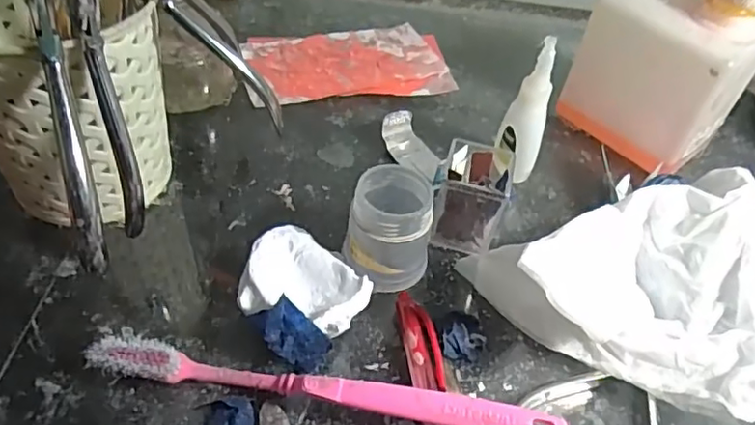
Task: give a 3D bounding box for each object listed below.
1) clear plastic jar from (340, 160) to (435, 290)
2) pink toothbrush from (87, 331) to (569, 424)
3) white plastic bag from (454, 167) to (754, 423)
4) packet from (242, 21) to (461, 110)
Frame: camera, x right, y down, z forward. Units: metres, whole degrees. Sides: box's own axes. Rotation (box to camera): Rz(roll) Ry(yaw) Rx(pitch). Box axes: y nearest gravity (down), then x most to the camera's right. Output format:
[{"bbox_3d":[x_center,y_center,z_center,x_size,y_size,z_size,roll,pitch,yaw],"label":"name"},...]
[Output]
[{"bbox_3d":[0.007,0.008,0.301,0.040,0.049,0.040,4,46,-4],"label":"clear plastic jar"},{"bbox_3d":[-0.022,0.076,0.251,0.194,0.020,0.015,9,46,1],"label":"pink toothbrush"},{"bbox_3d":[0.127,0.026,0.293,0.153,0.059,0.124,20,47,12],"label":"white plastic bag"},{"bbox_3d":[-0.022,-0.108,0.441,0.146,0.008,0.082,-10,48,-17],"label":"packet"}]

